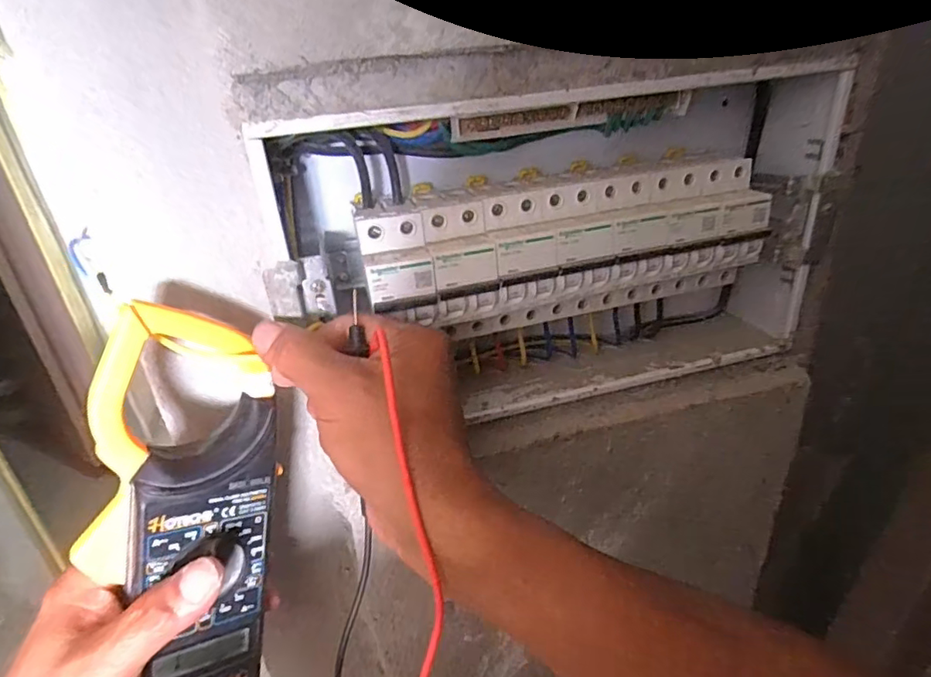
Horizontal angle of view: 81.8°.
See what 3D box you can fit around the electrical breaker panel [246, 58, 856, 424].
[{"bbox_3d":[0.061,-0.059,0.352,0.342,0.187,0.092,-13,28,-15],"label":"electrical breaker panel"}]

